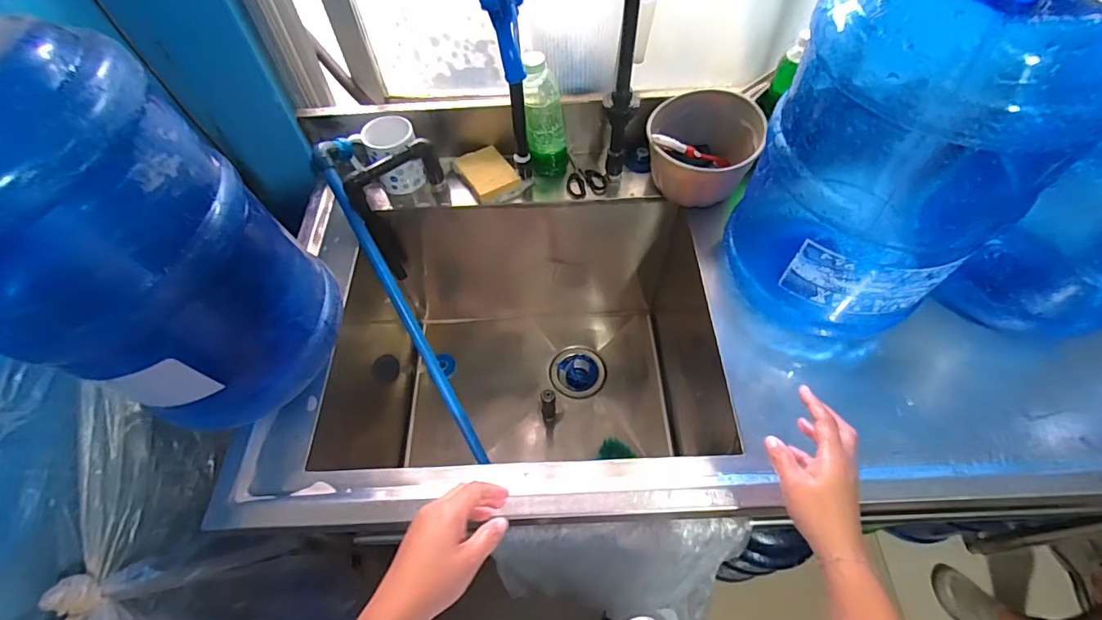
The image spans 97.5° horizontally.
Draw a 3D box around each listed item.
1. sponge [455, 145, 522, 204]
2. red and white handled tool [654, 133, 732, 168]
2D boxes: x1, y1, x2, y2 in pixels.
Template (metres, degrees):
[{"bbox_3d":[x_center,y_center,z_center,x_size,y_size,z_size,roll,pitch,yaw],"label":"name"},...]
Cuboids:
[{"bbox_3d":[-0.105,-0.229,0.806,0.078,0.018,0.098,-27,60,-15],"label":"sponge"},{"bbox_3d":[0.217,-0.245,0.746,0.157,0.015,0.019,6,50,-32],"label":"red and white handled tool"}]

